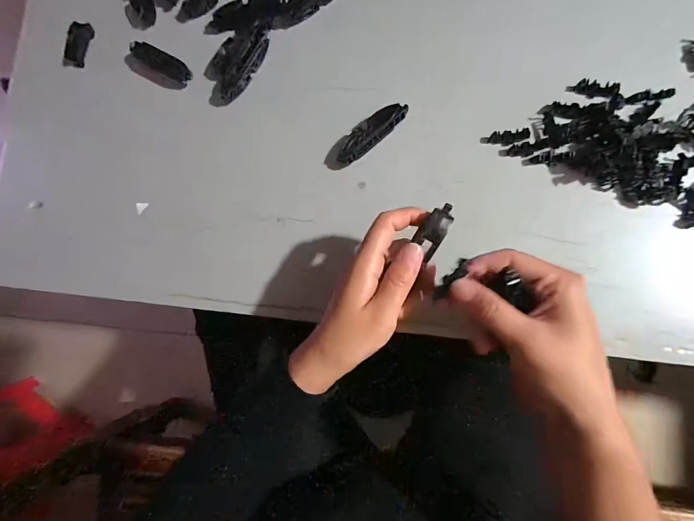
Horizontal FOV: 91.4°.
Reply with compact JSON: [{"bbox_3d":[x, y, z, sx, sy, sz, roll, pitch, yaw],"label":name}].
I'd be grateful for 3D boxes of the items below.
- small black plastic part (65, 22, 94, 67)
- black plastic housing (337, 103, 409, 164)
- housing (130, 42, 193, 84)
[{"bbox_3d":[-0.304,-0.245,0.384,0.027,0.006,0.051,11,85,10],"label":"small black plastic part"},{"bbox_3d":[0.023,-0.123,0.325,0.077,0.014,0.021,-37,79,3],"label":"black plastic housing"},{"bbox_3d":[-0.197,-0.210,0.358,0.072,0.013,0.019,29,88,11],"label":"housing"}]

